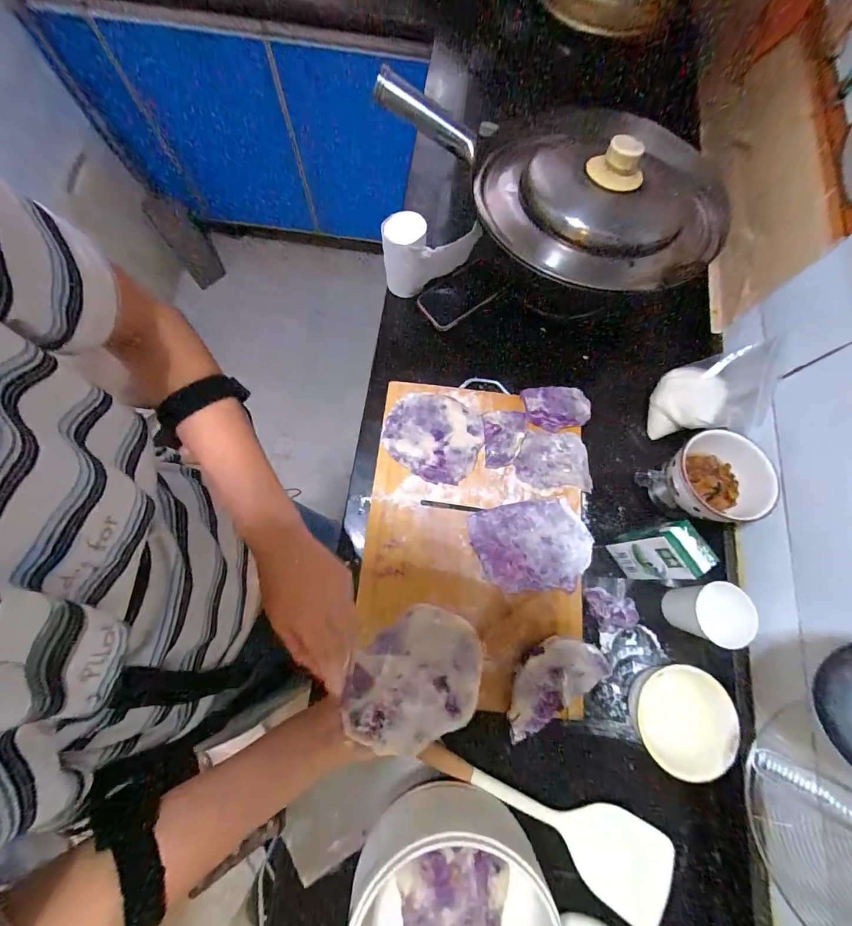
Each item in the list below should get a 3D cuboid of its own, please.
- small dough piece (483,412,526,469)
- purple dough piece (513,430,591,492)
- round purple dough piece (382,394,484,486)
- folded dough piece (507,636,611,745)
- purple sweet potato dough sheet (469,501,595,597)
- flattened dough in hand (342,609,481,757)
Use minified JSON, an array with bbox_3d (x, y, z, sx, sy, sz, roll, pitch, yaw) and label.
[{"bbox_3d":[0.117,-0.037,0.567,0.064,0.021,0.082,-1,74,-2],"label":"small dough piece"},{"bbox_3d":[0.188,-0.004,0.570,0.111,0.005,0.086,7,74,0],"label":"purple dough piece"},{"bbox_3d":[0.011,-0.042,0.574,0.140,0.008,0.124,32,76,7],"label":"round purple dough piece"},{"bbox_3d":[0.155,0.269,0.487,0.147,0.022,0.076,-29,77,-9],"label":"folded dough piece"},{"bbox_3d":[0.146,0.115,0.533,0.161,0.013,0.117,-7,75,-4],"label":"purple sweet potato dough sheet"},{"bbox_3d":[-0.007,0.208,0.373,0.137,0.016,0.107,-28,75,-30],"label":"flattened dough in hand"}]

